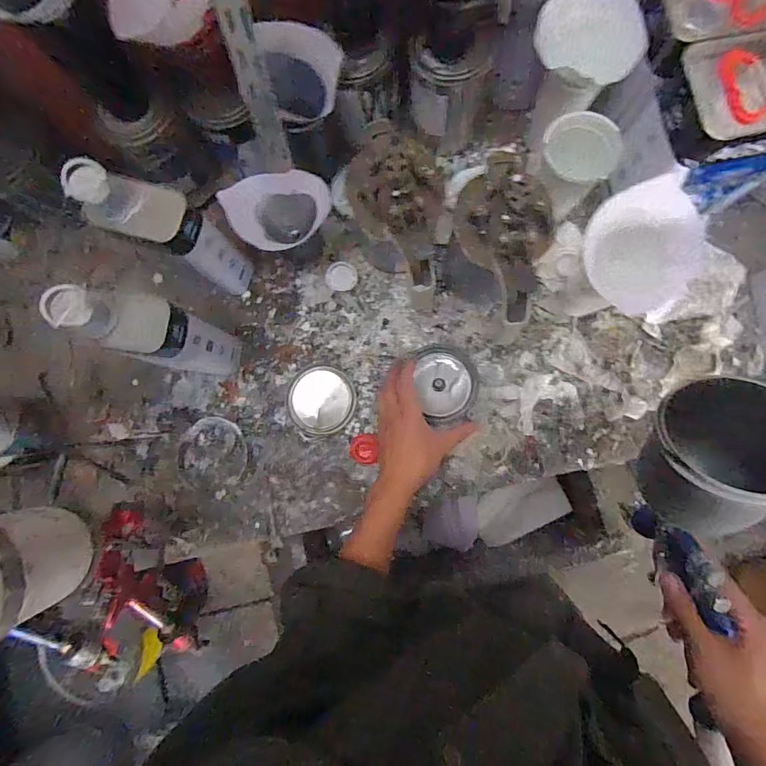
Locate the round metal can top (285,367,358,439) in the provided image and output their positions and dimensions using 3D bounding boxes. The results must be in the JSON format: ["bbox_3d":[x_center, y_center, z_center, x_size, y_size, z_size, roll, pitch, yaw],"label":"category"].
[{"bbox_3d":[-0.087,0.024,0.592,0.093,0.009,0.096,-1,84,5],"label":"round metal can top"}]

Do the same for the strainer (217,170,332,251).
[{"bbox_3d":[-0.130,-0.224,0.538,0.121,0.074,0.069,-23,83,0],"label":"strainer"}]

